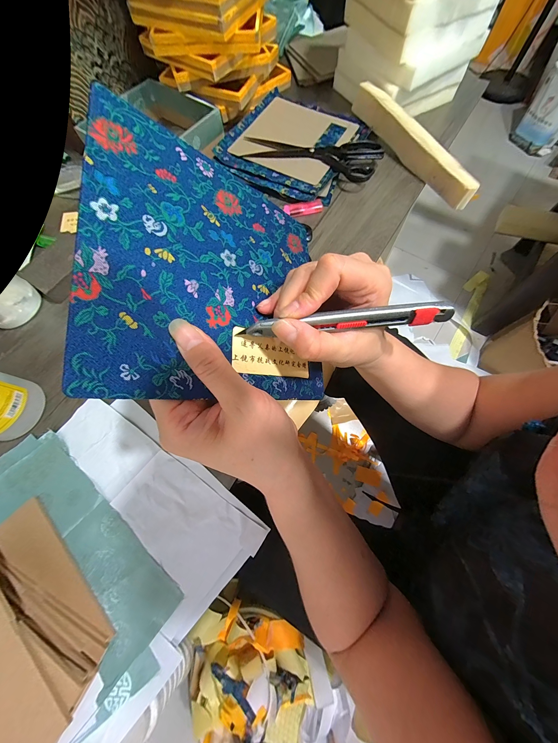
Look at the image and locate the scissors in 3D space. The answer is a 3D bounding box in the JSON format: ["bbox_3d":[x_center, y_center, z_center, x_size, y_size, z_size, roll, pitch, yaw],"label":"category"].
[{"bbox_3d":[0.058,-0.389,0.448,0.230,0.015,0.101,20,73,9],"label":"scissors"}]

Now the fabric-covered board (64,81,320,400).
[{"bbox_3d":[-0.035,-0.070,0.186,0.172,0.009,0.171,6,78,-39],"label":"fabric-covered board"}]

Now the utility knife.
[{"bbox_3d":[0.047,-0.035,0.176,0.143,0.012,0.011,-5,72,-2],"label":"utility knife"}]

